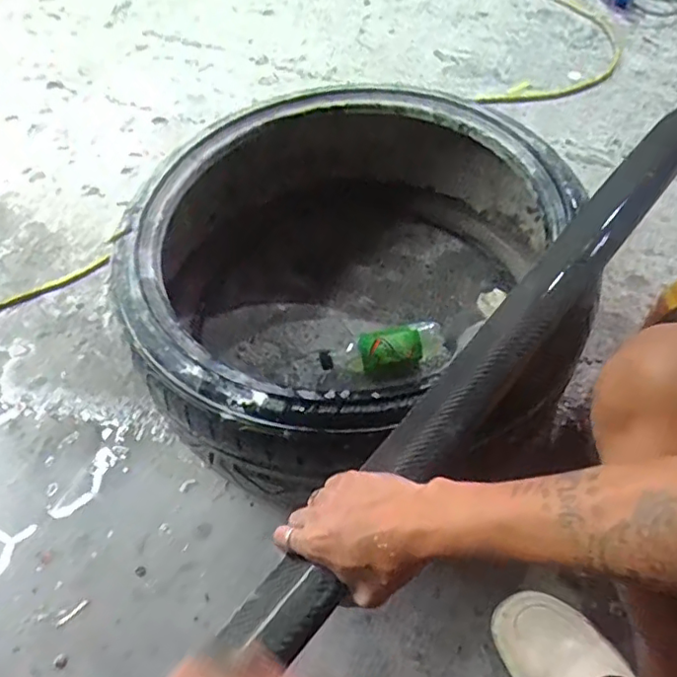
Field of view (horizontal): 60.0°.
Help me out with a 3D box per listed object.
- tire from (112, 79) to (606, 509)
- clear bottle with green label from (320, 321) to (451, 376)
[{"bbox_3d":[0.010,-0.084,0.835,0.584,0.224,0.612,-2,53,3],"label":"tire"},{"bbox_3d":[0.069,0.021,0.903,0.193,0.060,0.064,-8,53,-2],"label":"clear bottle with green label"}]

